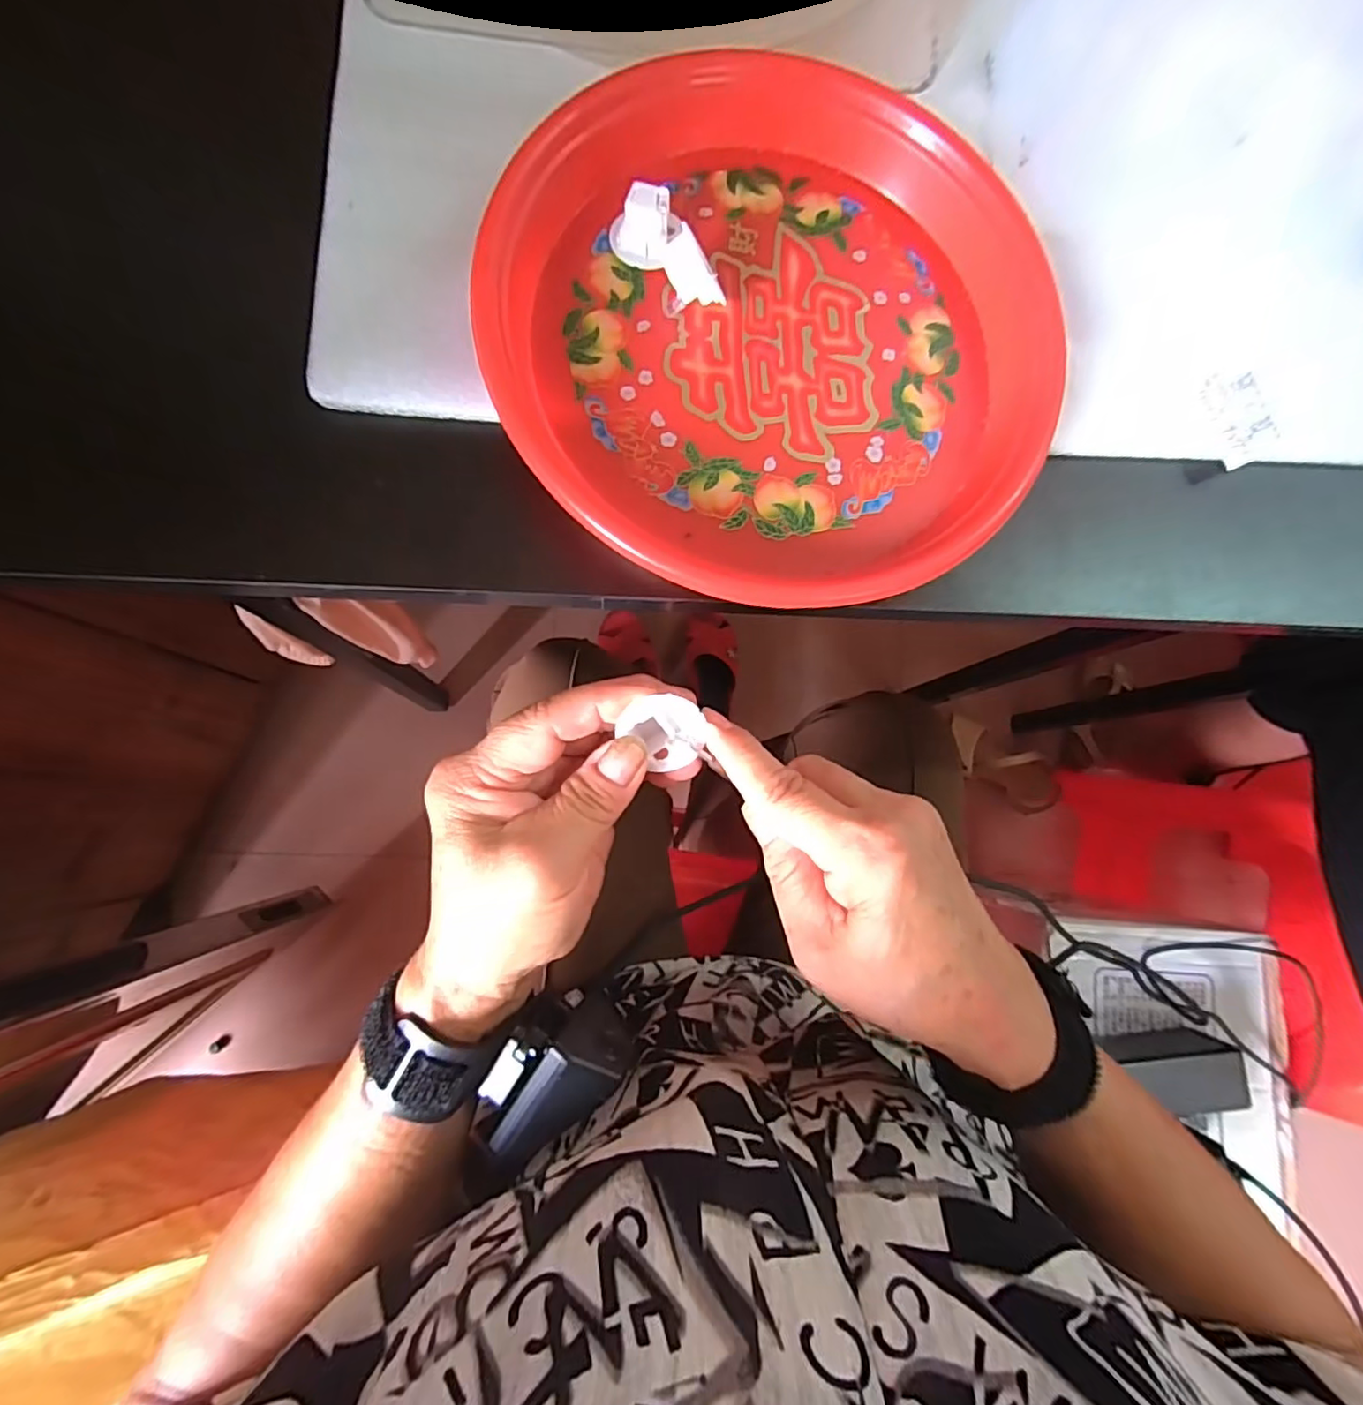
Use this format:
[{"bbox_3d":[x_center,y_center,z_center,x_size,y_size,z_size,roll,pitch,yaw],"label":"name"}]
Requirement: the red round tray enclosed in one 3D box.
[{"bbox_3d":[0.036,-0.160,0.257,0.228,0.033,0.231,1,81,-7],"label":"red round tray"}]

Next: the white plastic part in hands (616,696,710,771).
[{"bbox_3d":[-0.007,0.012,0.226,0.029,0.007,0.031,-17,114,-9],"label":"white plastic part in hands"}]

